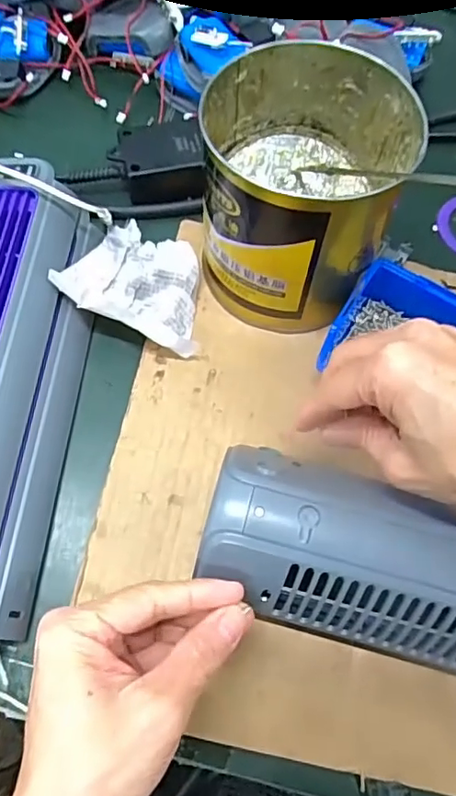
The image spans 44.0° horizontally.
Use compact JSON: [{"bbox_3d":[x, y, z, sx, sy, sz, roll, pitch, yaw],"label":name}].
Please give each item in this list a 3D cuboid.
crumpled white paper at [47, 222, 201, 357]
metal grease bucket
[{"bbox_3d":[-0.054,-0.081,0.381,0.094,0.037,0.086,23,69,6],"label":"crumpled white paper"},{"bbox_3d":[0.045,-0.125,0.358,0.118,0.118,0.125,1,69,-2],"label":"metal grease bucket"}]

